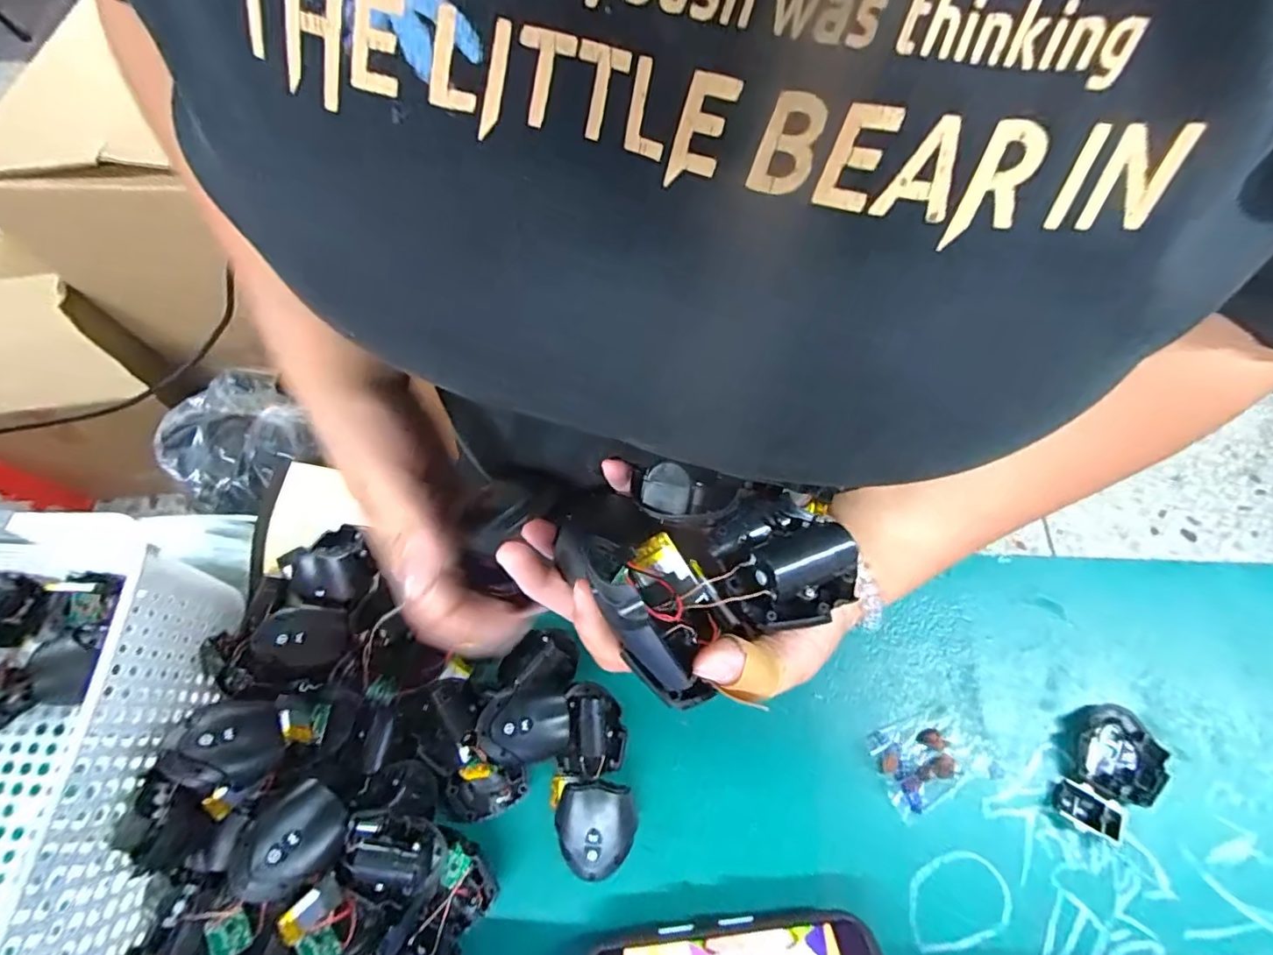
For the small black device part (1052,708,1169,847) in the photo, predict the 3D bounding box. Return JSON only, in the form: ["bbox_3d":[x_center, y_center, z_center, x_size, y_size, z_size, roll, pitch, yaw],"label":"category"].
[{"bbox_3d":[0.327,0.204,0.387,0.087,0.013,0.047,-41,72,-16],"label":"small black device part"}]

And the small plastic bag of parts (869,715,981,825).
[{"bbox_3d":[0.204,0.199,0.395,0.070,0.011,0.054,-17,67,-7],"label":"small plastic bag of parts"}]

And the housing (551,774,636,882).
[{"bbox_3d":[-0.031,0.233,0.374,0.057,0.025,0.056,6,66,3],"label":"housing"}]

